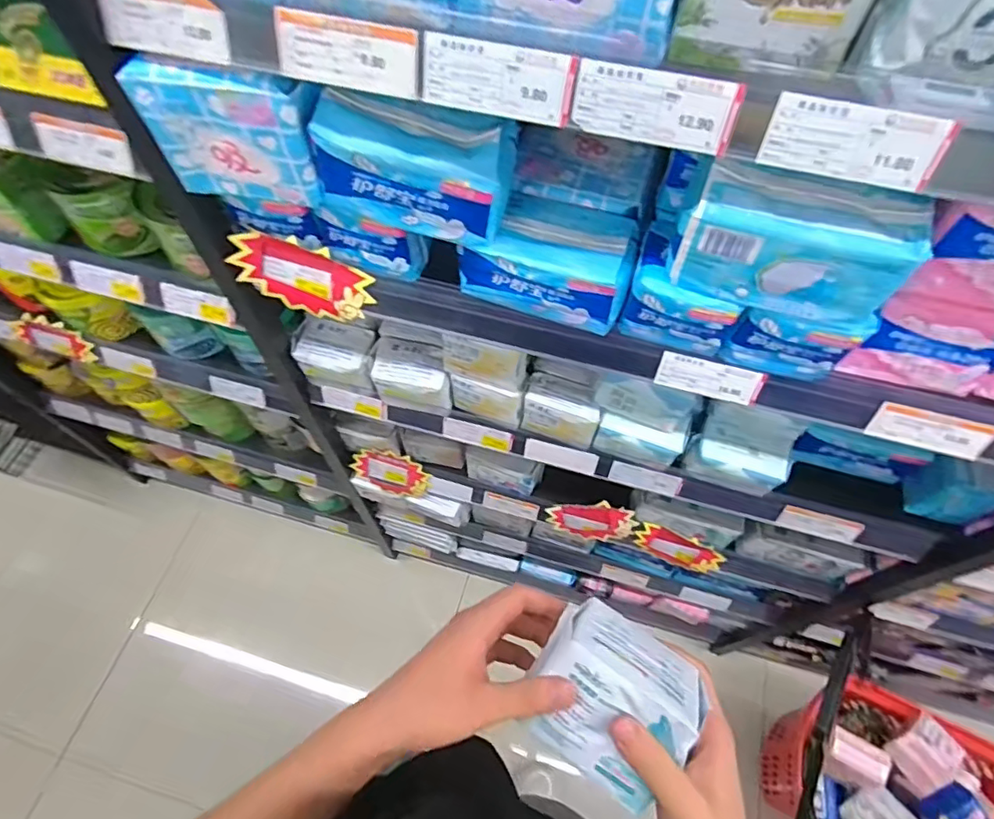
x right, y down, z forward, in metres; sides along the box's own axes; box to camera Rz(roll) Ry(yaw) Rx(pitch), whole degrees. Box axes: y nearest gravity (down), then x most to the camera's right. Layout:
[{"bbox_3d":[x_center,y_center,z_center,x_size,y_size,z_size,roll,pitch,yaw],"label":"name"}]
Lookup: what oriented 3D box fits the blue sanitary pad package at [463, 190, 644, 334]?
[{"bbox_3d":[0.050,-0.143,0.544,0.154,0.077,0.078,17,62,9],"label":"blue sanitary pad package"}]

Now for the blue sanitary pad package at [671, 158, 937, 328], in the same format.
[{"bbox_3d":[0.216,-0.119,0.422,0.153,0.091,0.052,13,62,7],"label":"blue sanitary pad package"}]

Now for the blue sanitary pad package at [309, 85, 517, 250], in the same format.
[{"bbox_3d":[-0.066,-0.202,0.475,0.152,0.098,0.059,10,61,6],"label":"blue sanitary pad package"}]

